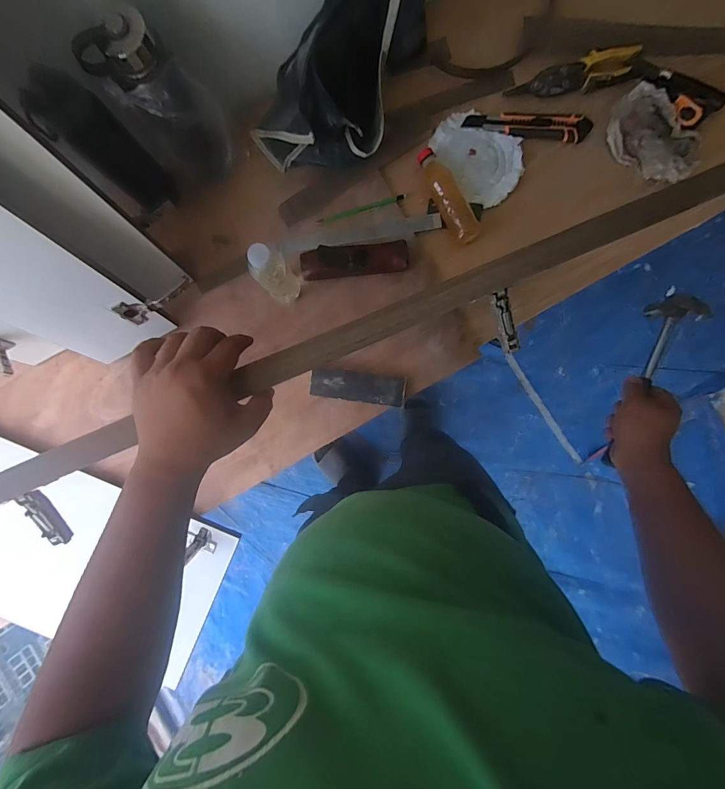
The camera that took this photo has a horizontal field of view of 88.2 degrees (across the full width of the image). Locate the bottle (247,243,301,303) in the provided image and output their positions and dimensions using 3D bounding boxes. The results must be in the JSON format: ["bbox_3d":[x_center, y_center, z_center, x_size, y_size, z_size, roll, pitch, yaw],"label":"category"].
[{"bbox_3d":[-0.142,-0.194,0.615,0.054,0.180,0.052,-38,91,2],"label":"bottle"}]

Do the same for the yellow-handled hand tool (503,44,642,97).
[{"bbox_3d":[0.387,-0.579,0.680,0.239,0.023,0.048,-16,91,2],"label":"yellow-handled hand tool"}]

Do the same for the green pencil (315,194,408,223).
[{"bbox_3d":[-0.002,-0.347,0.700,0.167,0.010,0.011,-14,90,0],"label":"green pencil"}]

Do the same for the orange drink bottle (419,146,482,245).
[{"bbox_3d":[0.154,-0.359,0.677,0.045,0.044,0.174,-33,91,2],"label":"orange drink bottle"}]

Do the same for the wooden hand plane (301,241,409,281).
[{"bbox_3d":[-0.015,-0.244,0.682,0.193,0.054,0.050,-3,92,1],"label":"wooden hand plane"}]

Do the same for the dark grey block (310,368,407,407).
[{"bbox_3d":[-0.007,-0.014,0.691,0.173,0.031,0.053,8,92,1],"label":"dark grey block"}]

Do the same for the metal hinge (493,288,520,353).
[{"bbox_3d":[0.154,-0.078,0.398,0.016,0.007,0.066,-20,107,0],"label":"metal hinge"}]

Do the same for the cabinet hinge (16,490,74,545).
[{"bbox_3d":[-0.347,0.135,0.410,0.018,0.018,0.067,-25,106,0],"label":"cabinet hinge"}]

